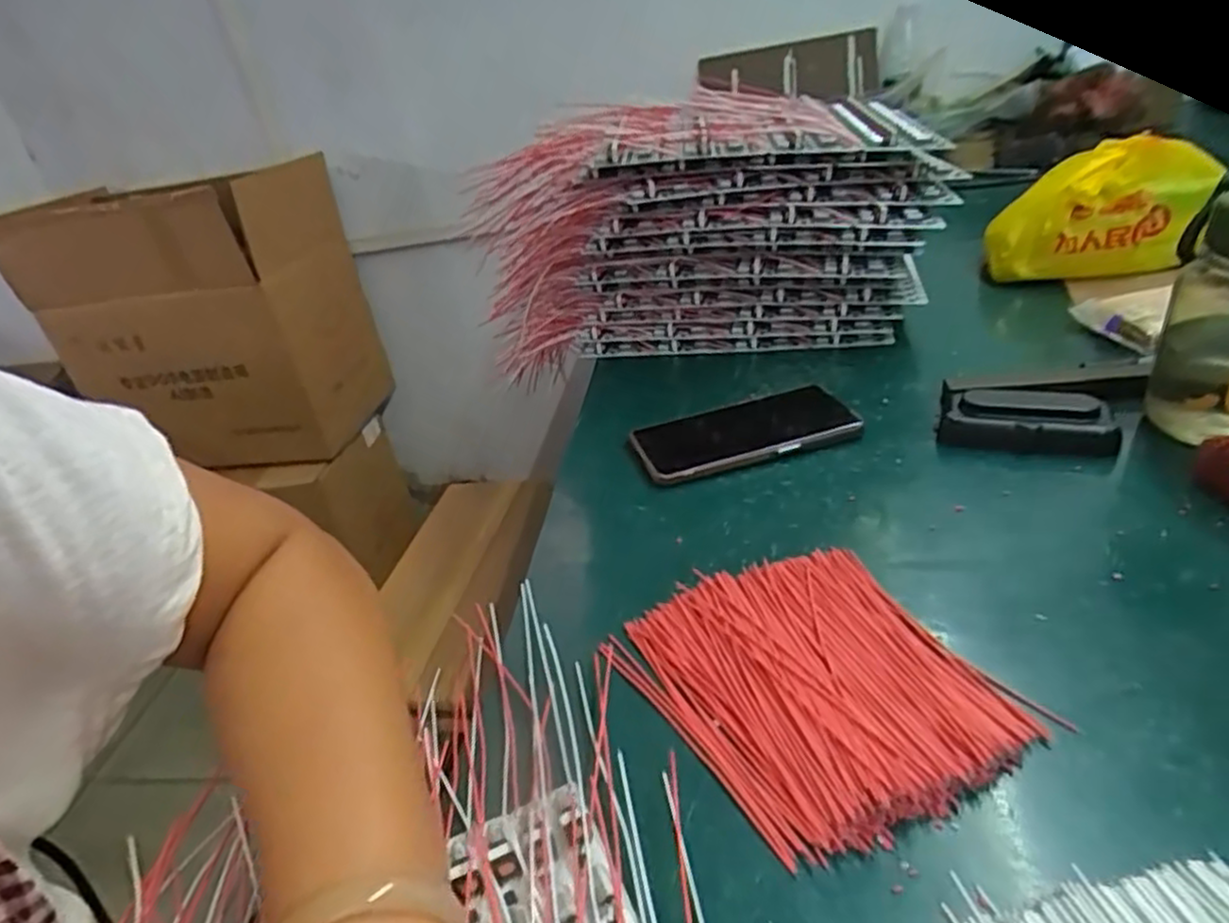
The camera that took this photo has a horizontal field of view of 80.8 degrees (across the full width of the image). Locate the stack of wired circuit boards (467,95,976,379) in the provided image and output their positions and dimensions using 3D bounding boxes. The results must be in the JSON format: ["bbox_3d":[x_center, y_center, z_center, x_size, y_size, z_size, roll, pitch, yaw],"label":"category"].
[{"bbox_3d":[0.070,-0.212,0.690,0.454,0.213,0.121,0,31,16],"label":"stack of wired circuit boards"}]

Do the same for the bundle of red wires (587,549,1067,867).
[{"bbox_3d":[0.093,0.098,0.341,0.139,0.018,0.154,-21,35,-21],"label":"bundle of red wires"}]

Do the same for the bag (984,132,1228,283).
[{"bbox_3d":[0.453,-0.236,0.678,0.171,0.106,0.080,-5,34,10],"label":"bag"}]

